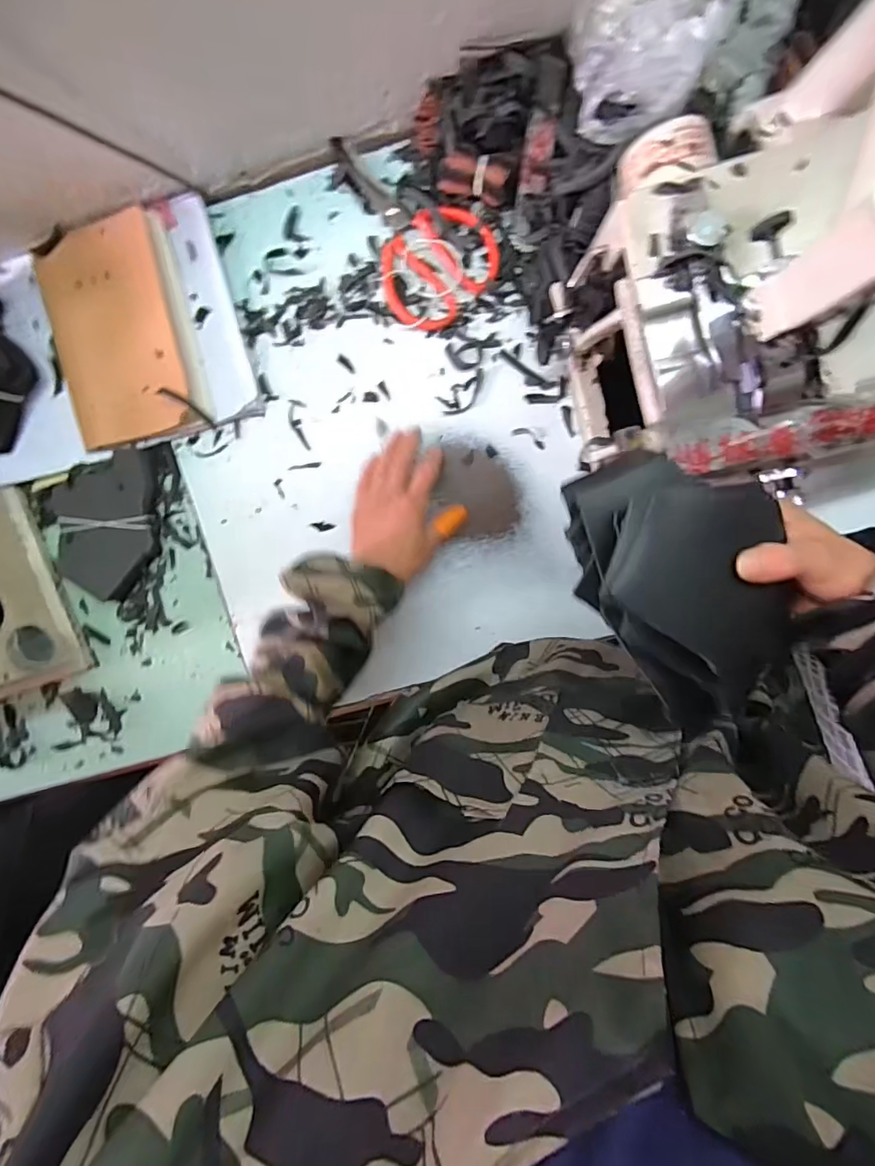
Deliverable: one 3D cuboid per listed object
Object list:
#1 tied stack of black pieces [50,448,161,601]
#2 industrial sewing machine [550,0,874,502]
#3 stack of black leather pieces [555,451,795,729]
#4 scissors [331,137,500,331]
[{"bbox_3d":[-0.353,-0.063,0.549,0.101,0.030,0.153,4,97,1],"label":"tied stack of black pieces"},{"bbox_3d":[0.254,-0.220,0.389,0.274,0.264,0.282,-20,96,4],"label":"industrial sewing machine"},{"bbox_3d":[0.153,0.000,0.311,0.126,0.044,0.155,-9,96,3],"label":"stack of black leather pieces"},{"bbox_3d":[-0.025,-0.355,0.507,0.114,0.016,0.194,-32,95,5],"label":"scissors"}]

